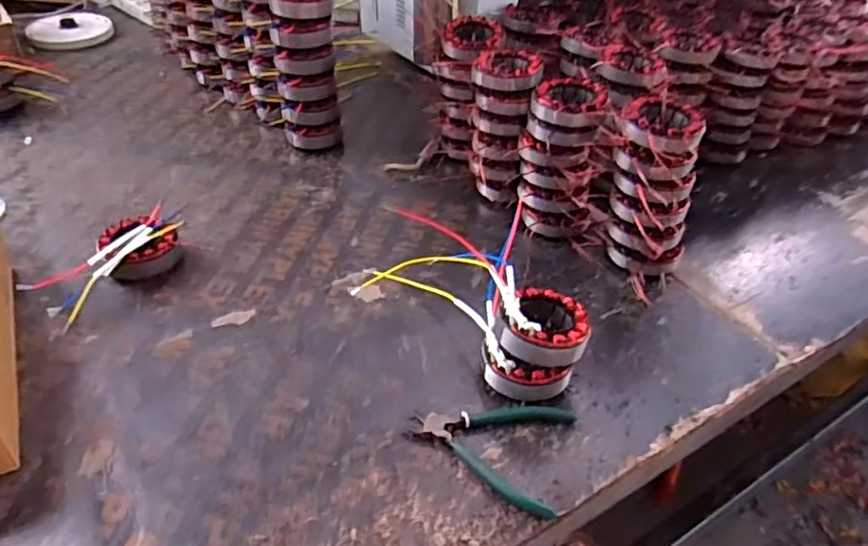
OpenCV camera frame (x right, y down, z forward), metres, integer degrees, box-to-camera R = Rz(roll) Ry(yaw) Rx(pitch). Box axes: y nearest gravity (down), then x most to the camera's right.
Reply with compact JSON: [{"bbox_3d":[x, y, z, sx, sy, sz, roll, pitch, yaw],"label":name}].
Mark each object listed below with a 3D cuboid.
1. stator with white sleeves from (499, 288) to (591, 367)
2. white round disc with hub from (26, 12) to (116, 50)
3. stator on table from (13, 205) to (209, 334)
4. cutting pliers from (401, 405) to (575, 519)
[{"bbox_3d":[0.104,0.048,0.590,0.087,0.036,0.086,9,39,6],"label":"stator with white sleeves"},{"bbox_3d":[-0.752,-0.505,1.274,0.162,0.032,0.128,-16,43,-22],"label":"white round disc with hub"},{"bbox_3d":[-0.368,-0.015,0.711,0.092,0.041,0.184,27,45,26],"label":"stator on table"},{"bbox_3d":[0.050,0.147,0.560,0.141,0.012,0.115,17,41,15],"label":"cutting pliers"}]

